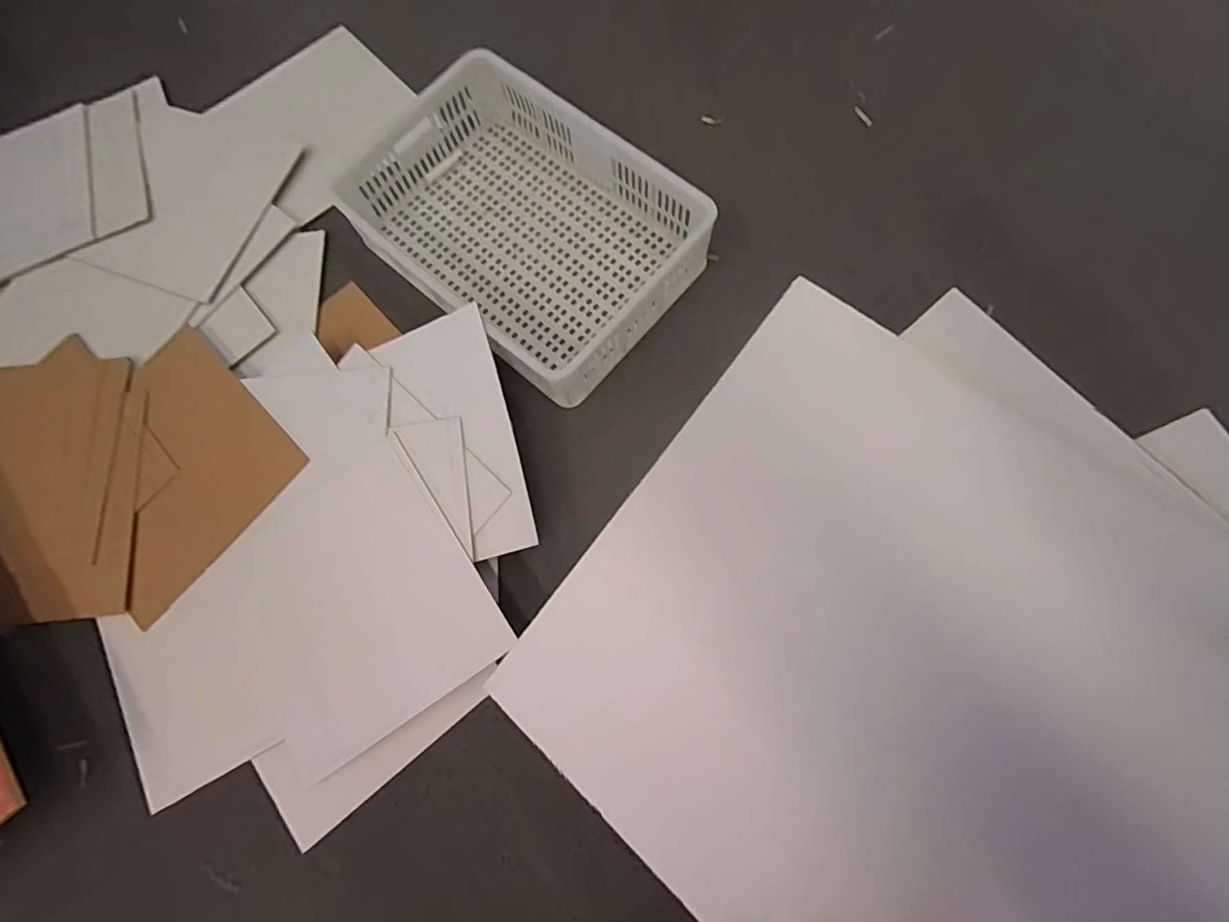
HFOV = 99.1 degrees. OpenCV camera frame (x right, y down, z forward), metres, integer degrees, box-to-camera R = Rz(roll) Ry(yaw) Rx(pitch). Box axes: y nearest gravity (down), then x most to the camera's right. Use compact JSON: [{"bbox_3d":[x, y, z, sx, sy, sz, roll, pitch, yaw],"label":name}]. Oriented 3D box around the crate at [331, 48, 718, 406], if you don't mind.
[{"bbox_3d":[-0.174,-0.443,0.956,0.608,0.129,0.401,40,81,9],"label":"crate"}]

